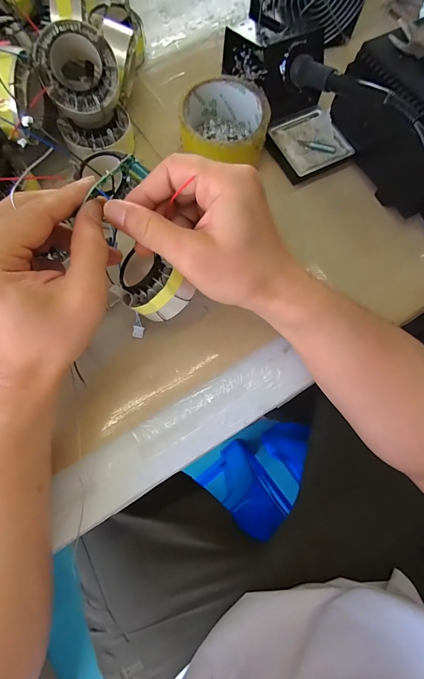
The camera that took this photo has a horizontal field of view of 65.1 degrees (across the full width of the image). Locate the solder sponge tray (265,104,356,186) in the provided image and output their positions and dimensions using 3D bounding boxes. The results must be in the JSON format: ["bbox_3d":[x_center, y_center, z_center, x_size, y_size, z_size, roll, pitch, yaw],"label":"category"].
[{"bbox_3d":[0.097,-0.204,0.346,0.071,0.016,0.070,-29,78,-8],"label":"solder sponge tray"}]

